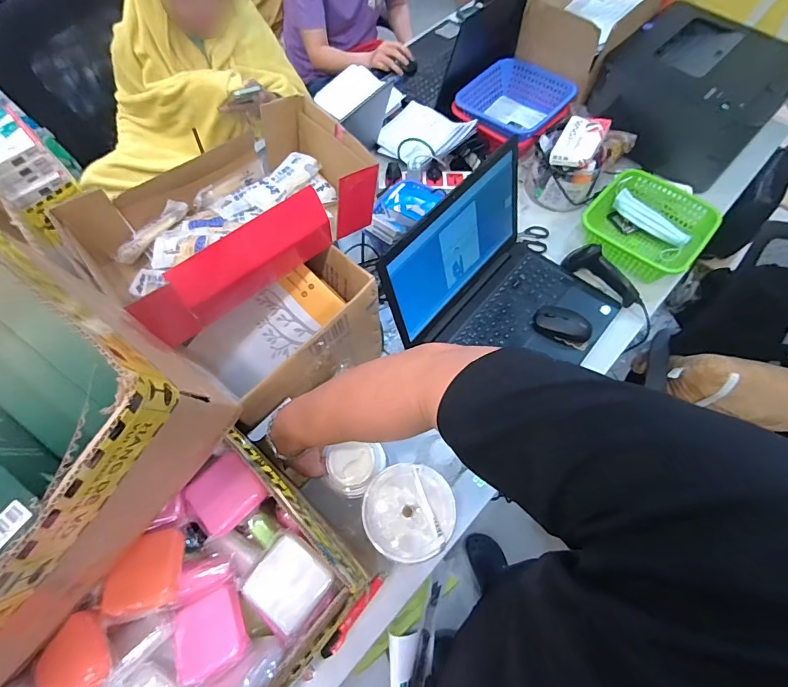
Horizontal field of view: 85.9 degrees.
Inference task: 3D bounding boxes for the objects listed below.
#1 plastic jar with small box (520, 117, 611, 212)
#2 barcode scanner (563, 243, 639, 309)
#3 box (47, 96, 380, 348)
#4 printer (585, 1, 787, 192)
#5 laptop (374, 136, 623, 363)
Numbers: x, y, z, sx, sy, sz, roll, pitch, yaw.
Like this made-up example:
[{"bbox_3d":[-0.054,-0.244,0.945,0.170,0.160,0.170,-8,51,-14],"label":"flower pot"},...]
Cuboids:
[{"bbox_3d":[0.387,-0.406,0.949,0.155,0.145,0.147,0,64,0],"label":"plastic jar with small box"},{"bbox_3d":[0.423,-0.139,0.852,0.046,0.057,0.164,-41,70,-18],"label":"barcode scanner"},{"bbox_3d":[-0.222,-0.172,0.597,0.378,0.121,0.215,-32,68,-14],"label":"box"},{"bbox_3d":[0.703,-0.594,1.008,0.361,0.164,0.365,41,71,18],"label":"printer"},{"bbox_3d":[0.219,-0.102,0.750,0.320,0.235,0.380,39,70,18],"label":"laptop"}]

